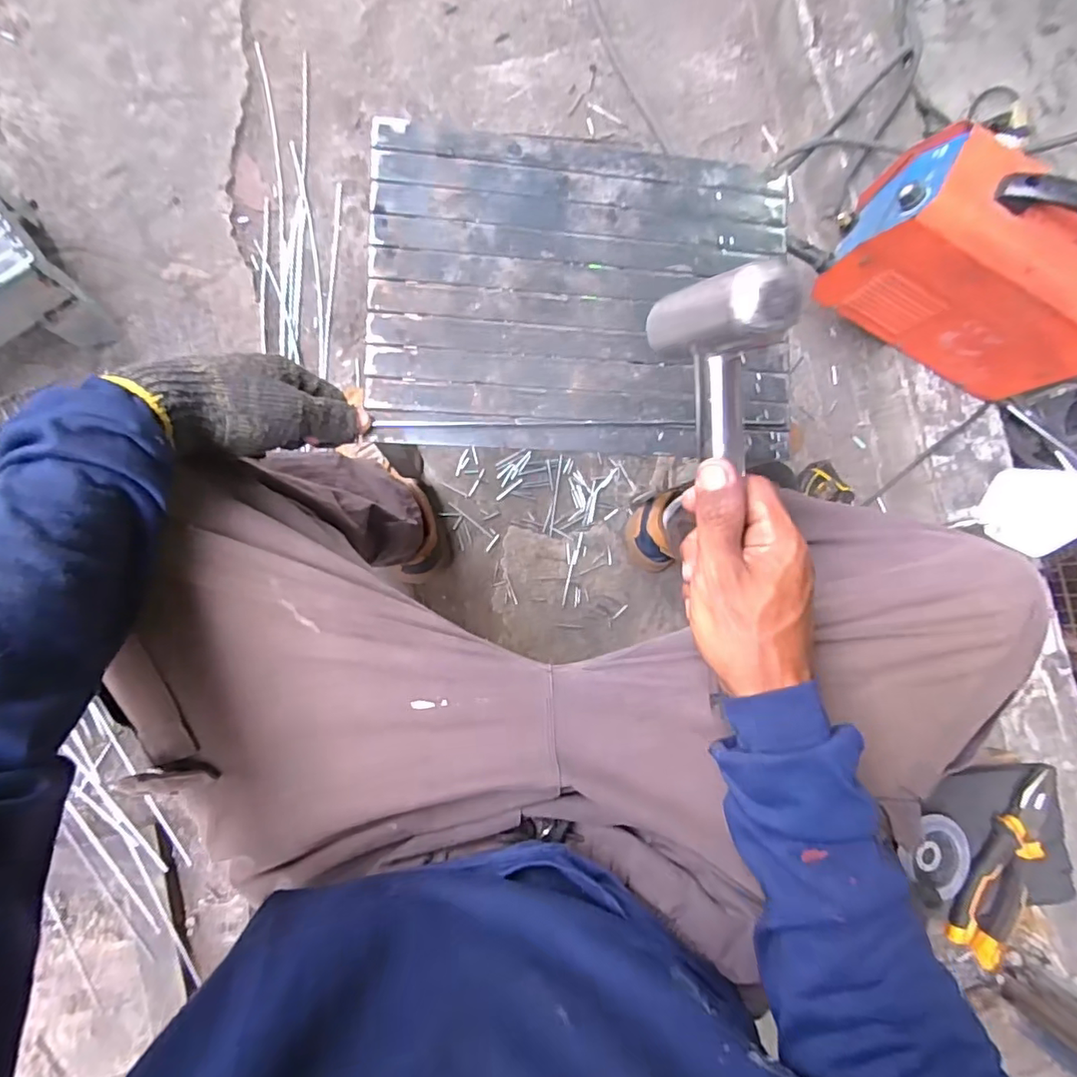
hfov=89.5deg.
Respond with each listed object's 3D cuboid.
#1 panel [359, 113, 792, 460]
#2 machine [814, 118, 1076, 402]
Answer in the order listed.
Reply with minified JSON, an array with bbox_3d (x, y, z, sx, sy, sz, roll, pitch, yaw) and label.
[{"bbox_3d":[0.042,-0.196,0.438,0.339,0.010,0.250,1,88,-9],"label":"panel"},{"bbox_3d":[0.572,-0.343,0.689,0.317,0.222,0.151,32,84,-6],"label":"machine"}]

